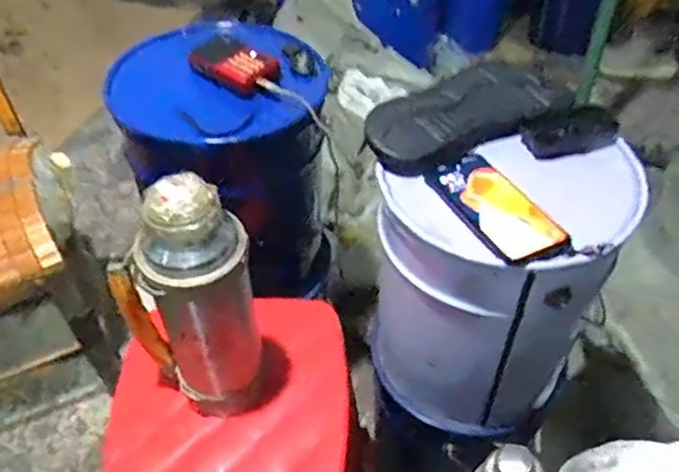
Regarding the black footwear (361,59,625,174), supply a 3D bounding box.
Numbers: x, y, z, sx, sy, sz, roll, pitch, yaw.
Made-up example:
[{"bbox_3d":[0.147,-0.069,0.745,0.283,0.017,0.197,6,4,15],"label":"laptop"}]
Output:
[{"bbox_3d":[0.181,-0.152,0.794,0.307,0.060,0.137,-12,46,-7],"label":"black footwear"}]

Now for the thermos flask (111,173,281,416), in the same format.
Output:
[{"bbox_3d":[-0.158,0.084,0.708,0.141,0.317,0.098,-23,49,-17],"label":"thermos flask"}]

